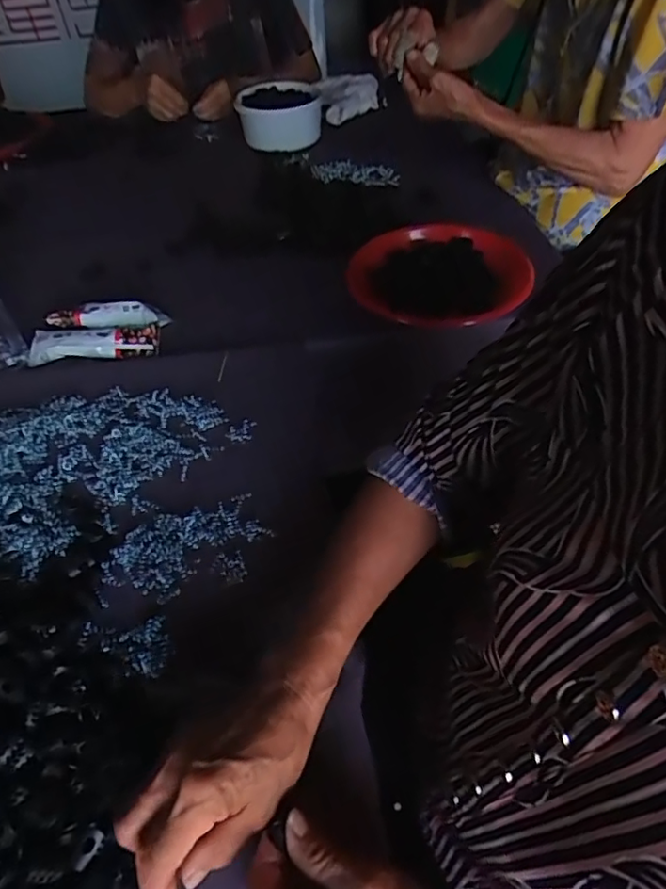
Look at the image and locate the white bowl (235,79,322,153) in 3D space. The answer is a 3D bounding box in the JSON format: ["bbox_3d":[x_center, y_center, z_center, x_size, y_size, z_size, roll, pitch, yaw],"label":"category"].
[{"bbox_3d":[-0.093,-0.589,1.018,0.149,0.086,0.164,-6,48,-2],"label":"white bowl"}]

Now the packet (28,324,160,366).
[{"bbox_3d":[-0.287,-0.121,0.674,0.159,0.031,0.037,-1,48,3],"label":"packet"}]

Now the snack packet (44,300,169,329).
[{"bbox_3d":[-0.279,-0.157,0.694,0.147,0.028,0.029,0,48,3],"label":"snack packet"}]

